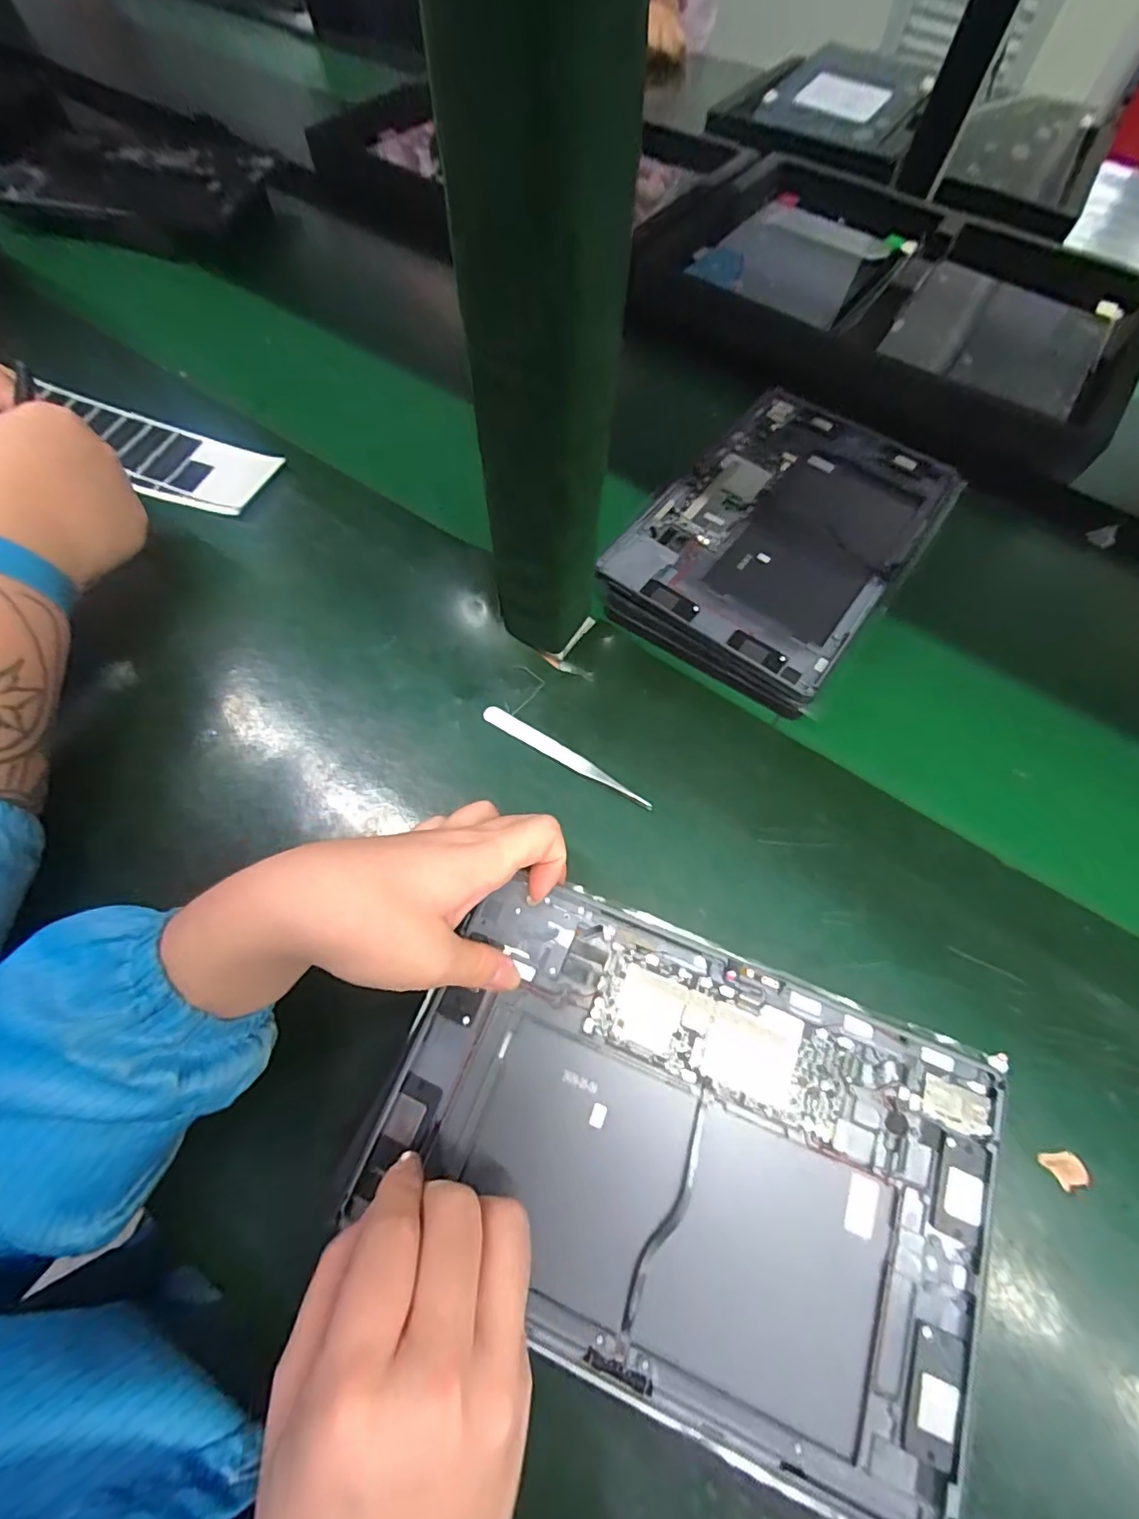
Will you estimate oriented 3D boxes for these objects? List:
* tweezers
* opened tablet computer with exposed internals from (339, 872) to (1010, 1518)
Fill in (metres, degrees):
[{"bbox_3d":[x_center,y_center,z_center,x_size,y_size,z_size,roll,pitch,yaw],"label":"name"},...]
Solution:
[{"bbox_3d":[-0.003,-0.002,0.326,0.114,0.004,0.011,32,67,14],"label":"tweezers"},{"bbox_3d":[0.055,0.170,0.240,0.260,0.014,0.167,21,68,9],"label":"opened tablet computer with exposed internals"}]

